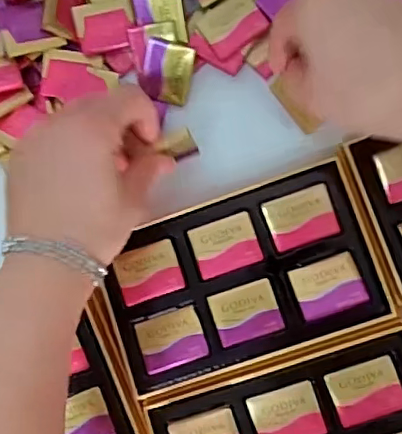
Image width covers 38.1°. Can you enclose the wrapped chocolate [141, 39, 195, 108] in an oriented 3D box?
[{"bbox_3d":[-0.023,-0.097,0.387,0.033,0.008,0.039,17,110,12],"label":"wrapped chocolate"}]

